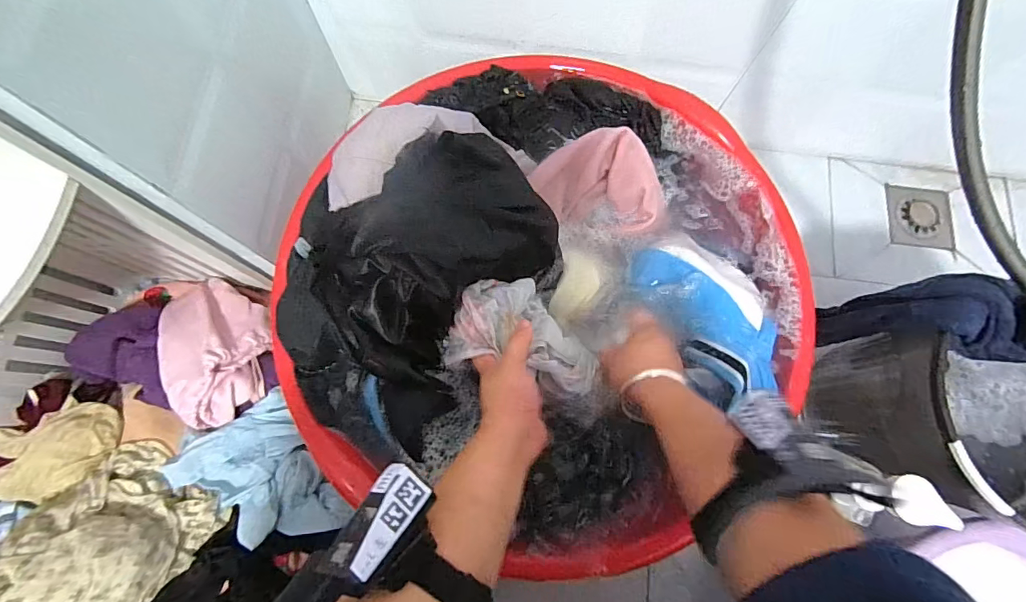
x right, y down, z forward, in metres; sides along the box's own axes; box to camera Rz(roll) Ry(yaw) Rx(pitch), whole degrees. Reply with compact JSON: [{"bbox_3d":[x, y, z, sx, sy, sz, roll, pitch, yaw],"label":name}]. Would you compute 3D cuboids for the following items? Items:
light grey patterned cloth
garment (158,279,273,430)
[{"bbox_3d":[0.017,0.031,0.457,0.153,0.053,0.097,14,76,2],"label":"light grey patterned cloth"},{"bbox_3d":[-0.357,0.053,0.545,0.108,0.061,0.181,-22,78,-7],"label":"garment"}]

